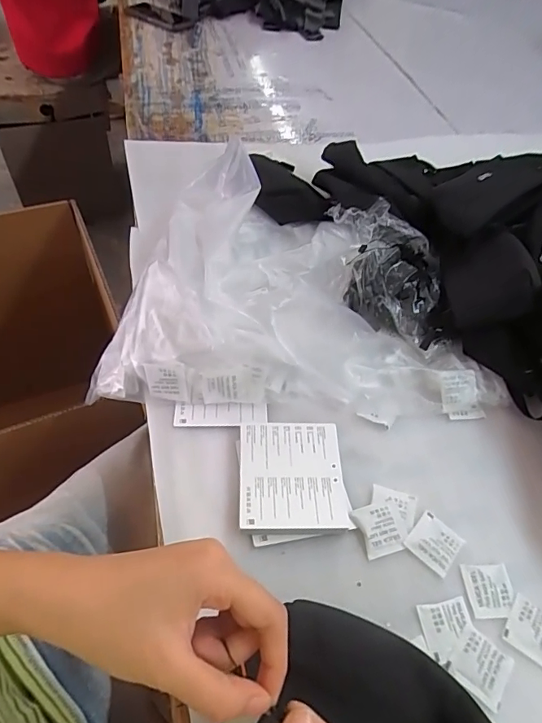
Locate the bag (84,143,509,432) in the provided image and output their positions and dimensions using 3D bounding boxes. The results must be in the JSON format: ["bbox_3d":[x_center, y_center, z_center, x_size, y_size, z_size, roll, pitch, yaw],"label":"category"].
[{"bbox_3d":[0.043,-0.081,0.517,0.420,0.105,0.282,6,52,-1],"label":"bag"}]

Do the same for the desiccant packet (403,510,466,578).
[{"bbox_3d":[0.137,0.151,0.389,0.038,0.006,0.040,38,58,22],"label":"desiccant packet"}]

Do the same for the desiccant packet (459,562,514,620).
[{"bbox_3d":[0.175,0.182,0.370,0.039,0.004,0.038,1,52,-5],"label":"desiccant packet"}]

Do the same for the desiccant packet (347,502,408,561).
[{"bbox_3d":[0.093,0.140,0.390,0.041,0.011,0.039,-12,54,-14],"label":"desiccant packet"}]

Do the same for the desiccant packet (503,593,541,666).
[{"bbox_3d":[0.202,0.206,0.354,0.041,0.004,0.039,30,56,17],"label":"desiccant packet"}]

